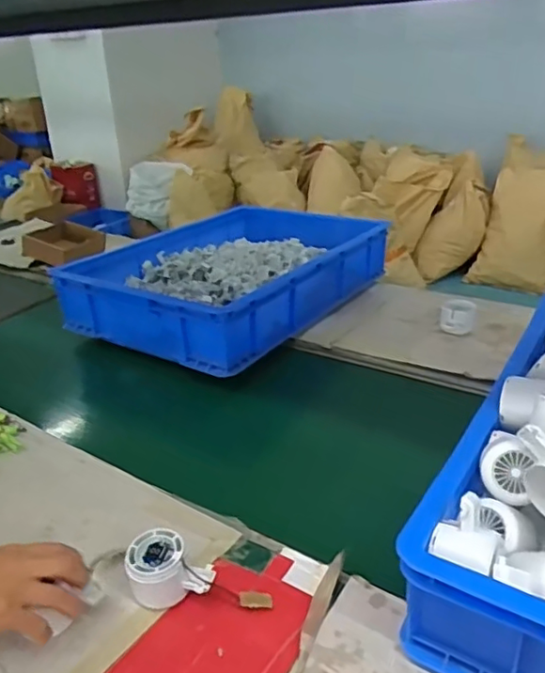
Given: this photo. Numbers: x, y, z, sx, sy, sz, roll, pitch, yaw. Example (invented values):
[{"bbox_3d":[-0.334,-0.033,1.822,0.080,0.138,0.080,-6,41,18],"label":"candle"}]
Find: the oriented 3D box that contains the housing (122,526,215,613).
[{"bbox_3d":[-0.098,0.224,0.574,0.081,0.054,0.052,-5,26,-4],"label":"housing"}]

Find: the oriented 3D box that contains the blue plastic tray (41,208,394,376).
[{"bbox_3d":[-0.061,-0.135,1.215,0.411,0.118,0.622,14,31,31],"label":"blue plastic tray"}]

